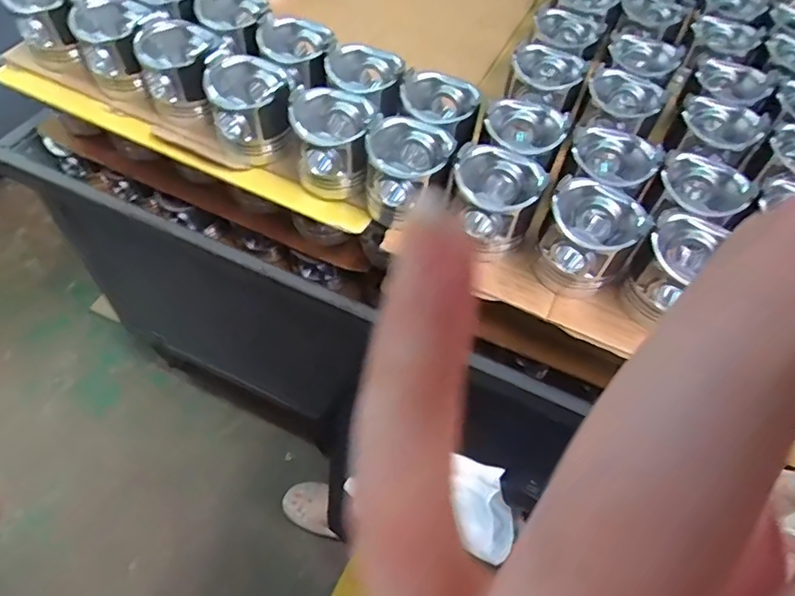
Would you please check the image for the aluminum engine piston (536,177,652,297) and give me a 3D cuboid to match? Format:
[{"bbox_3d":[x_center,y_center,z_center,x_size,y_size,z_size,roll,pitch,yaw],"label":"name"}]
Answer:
[{"bbox_3d":[0.177,-0.055,0.509,0.085,0.080,0.083,28,57,14],"label":"aluminum engine piston"}]

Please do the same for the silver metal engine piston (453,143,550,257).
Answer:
[{"bbox_3d":[0.094,-0.098,0.523,0.080,0.090,0.079,3,55,-4],"label":"silver metal engine piston"}]

